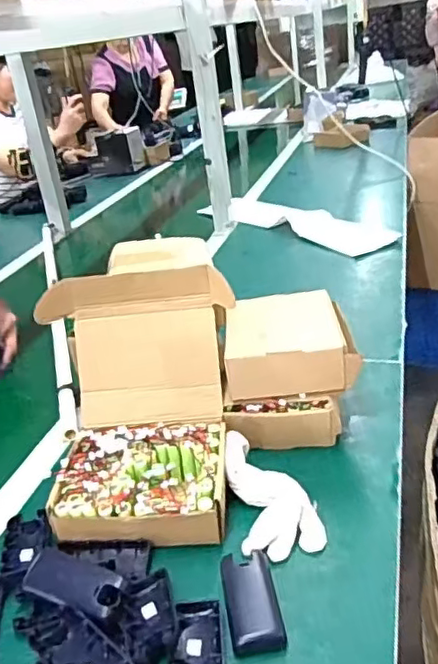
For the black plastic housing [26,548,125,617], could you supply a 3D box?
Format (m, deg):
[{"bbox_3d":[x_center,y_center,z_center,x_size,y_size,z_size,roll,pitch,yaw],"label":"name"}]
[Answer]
[{"bbox_3d":[-0.124,0.210,0.511,0.084,0.033,0.040,5,30,22],"label":"black plastic housing"}]

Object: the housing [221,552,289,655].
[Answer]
[{"bbox_3d":[0.027,0.225,0.507,0.043,0.013,0.089,-9,28,-4],"label":"housing"}]

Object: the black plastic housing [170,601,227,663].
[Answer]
[{"bbox_3d":[-0.016,0.249,0.467,0.042,0.011,0.084,-7,28,1],"label":"black plastic housing"}]

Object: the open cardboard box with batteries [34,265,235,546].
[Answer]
[{"bbox_3d":[-0.094,0.068,0.622,0.202,0.180,0.225,-3,28,8],"label":"open cardboard box with batteries"}]

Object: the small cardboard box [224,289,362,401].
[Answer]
[{"bbox_3d":[0.084,0.008,0.737,0.145,0.055,0.163,-7,27,5],"label":"small cardboard box"}]

